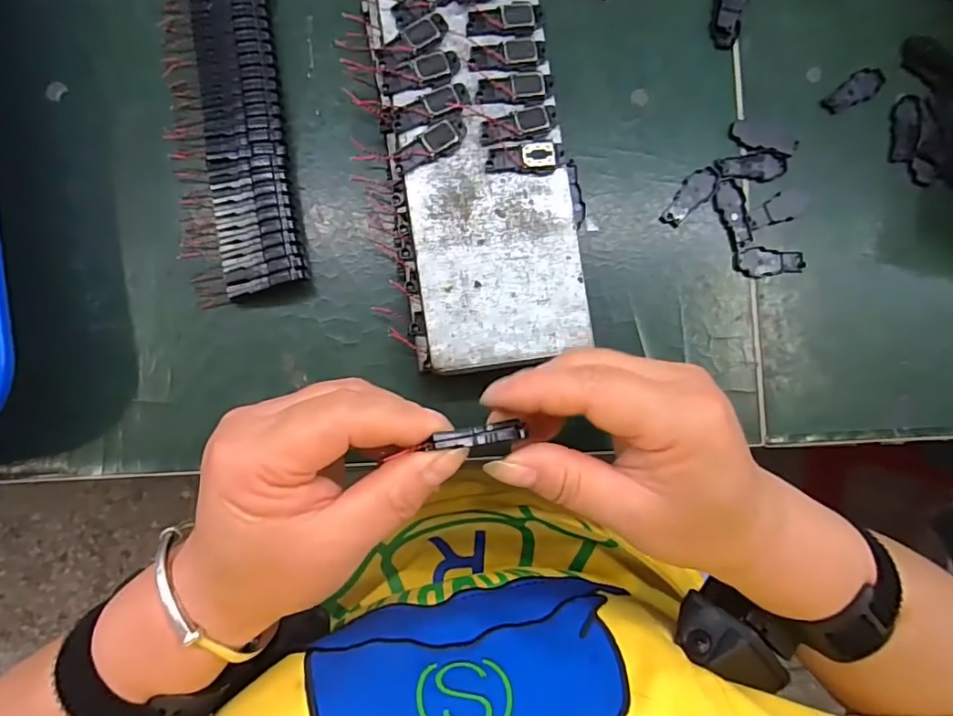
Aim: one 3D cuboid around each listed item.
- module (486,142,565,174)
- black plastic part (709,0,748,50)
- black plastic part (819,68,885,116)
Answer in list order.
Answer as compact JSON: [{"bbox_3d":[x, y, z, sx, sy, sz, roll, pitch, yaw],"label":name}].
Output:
[{"bbox_3d":[0.024,-0.096,0.260,0.038,0.004,0.014,-9,87,-6],"label":"module"},{"bbox_3d":[0.144,-0.202,0.306,0.020,0.007,0.050,16,85,-4],"label":"black plastic part"},{"bbox_3d":[0.216,-0.152,0.306,0.040,0.004,0.016,-36,90,-7],"label":"black plastic part"}]

